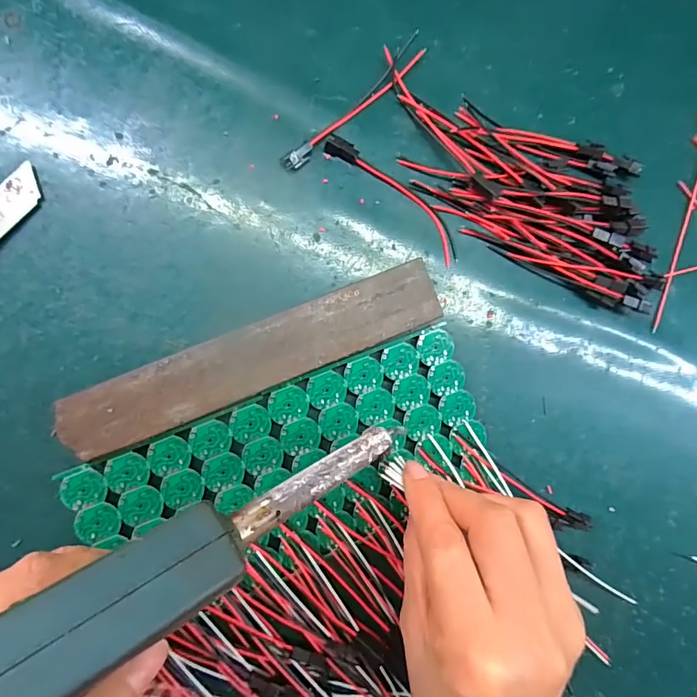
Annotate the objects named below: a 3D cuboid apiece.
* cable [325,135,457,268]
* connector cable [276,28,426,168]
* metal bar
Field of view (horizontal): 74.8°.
[{"bbox_3d":[0.027,-0.085,0.256,0.097,0.008,0.019,37,85,-6],"label":"cable"},{"bbox_3d":[0.004,-0.134,0.250,0.103,0.010,0.011,-44,96,-6],"label":"connector cable"},{"bbox_3d":[-0.046,0.005,0.241,0.198,0.016,0.035,-23,93,-8],"label":"metal bar"}]

